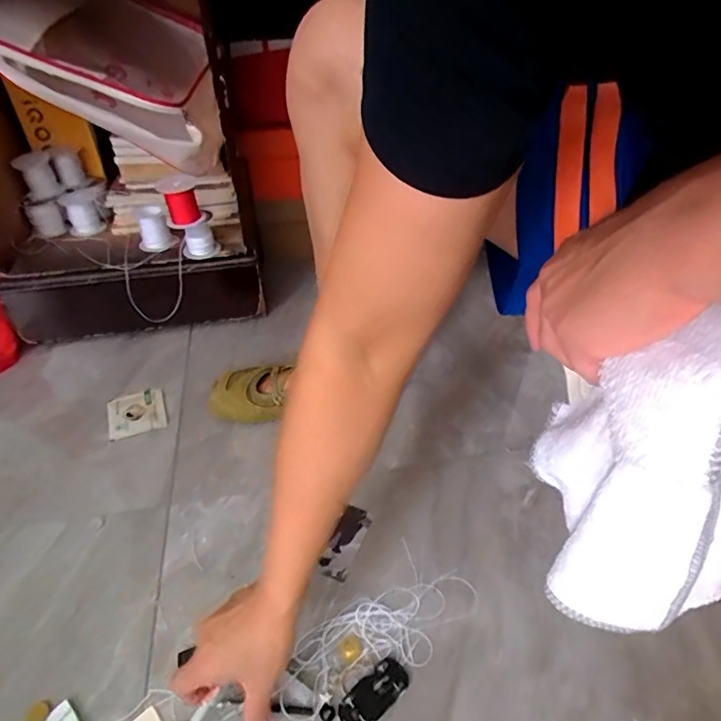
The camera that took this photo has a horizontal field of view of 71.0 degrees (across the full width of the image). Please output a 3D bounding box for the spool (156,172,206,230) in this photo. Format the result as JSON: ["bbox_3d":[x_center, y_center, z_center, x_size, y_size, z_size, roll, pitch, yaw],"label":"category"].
[{"bbox_3d":[-0.261,-0.234,0.731,0.055,0.077,0.051,-18,43,-19],"label":"spool"}]

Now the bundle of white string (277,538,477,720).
[{"bbox_3d":[0.016,0.260,0.482,0.198,0.011,0.087,-31,49,-29],"label":"bundle of white string"}]

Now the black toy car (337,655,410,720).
[{"bbox_3d":[0.012,0.292,0.444,0.066,0.013,0.031,-30,49,-28],"label":"black toy car"}]

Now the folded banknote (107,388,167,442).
[{"bbox_3d":[-0.315,0.073,0.711,0.074,0.011,0.079,-16,43,-15],"label":"folded banknote"}]

